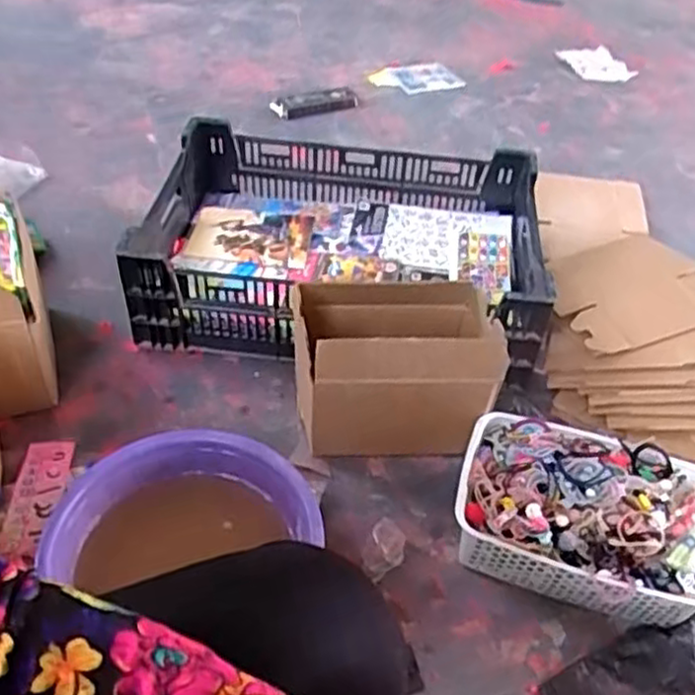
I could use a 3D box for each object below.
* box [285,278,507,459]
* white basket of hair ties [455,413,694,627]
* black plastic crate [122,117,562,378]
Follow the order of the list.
[{"bbox_3d":[0.061,0.029,0.934,0.232,0.207,0.143,0,45,-6],"label":"box"},{"bbox_3d":[0.280,0.195,0.857,0.297,0.134,0.201,20,47,13],"label":"white basket of hair ties"},{"bbox_3d":[-0.005,-0.159,1.144,0.602,0.176,0.399,10,45,4],"label":"black plastic crate"}]

